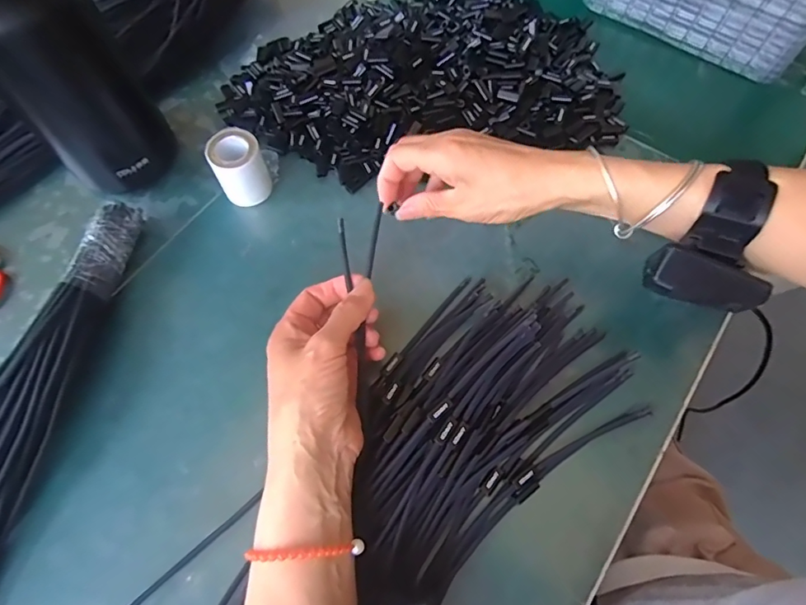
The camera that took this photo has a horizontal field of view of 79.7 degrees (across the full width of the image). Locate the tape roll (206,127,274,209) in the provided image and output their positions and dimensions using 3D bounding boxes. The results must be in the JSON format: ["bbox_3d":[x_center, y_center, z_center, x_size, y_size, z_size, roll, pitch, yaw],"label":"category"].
[{"bbox_3d":[-0.138,-0.114,0.411,0.041,0.054,0.038,-1,65,2],"label":"tape roll"}]

